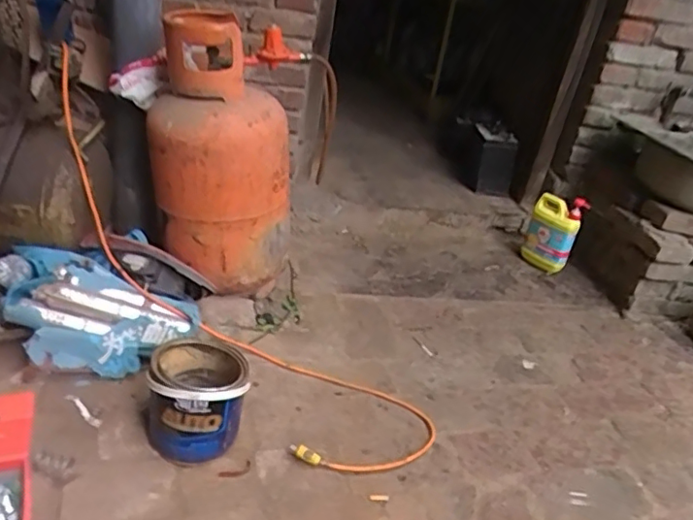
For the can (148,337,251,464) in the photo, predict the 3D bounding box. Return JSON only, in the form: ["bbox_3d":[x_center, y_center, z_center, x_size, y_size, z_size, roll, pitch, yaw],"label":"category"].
[{"bbox_3d":[-0.266,0.233,1.025,0.175,0.162,0.195,-8,35,-22],"label":"can"}]

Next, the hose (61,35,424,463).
[{"bbox_3d":[-0.297,0.023,1.173,1.119,0.255,0.249,42,42,11],"label":"hose"}]

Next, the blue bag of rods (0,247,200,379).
[{"bbox_3d":[-0.516,0.105,1.171,0.403,0.075,0.244,19,53,-15],"label":"blue bag of rods"}]

